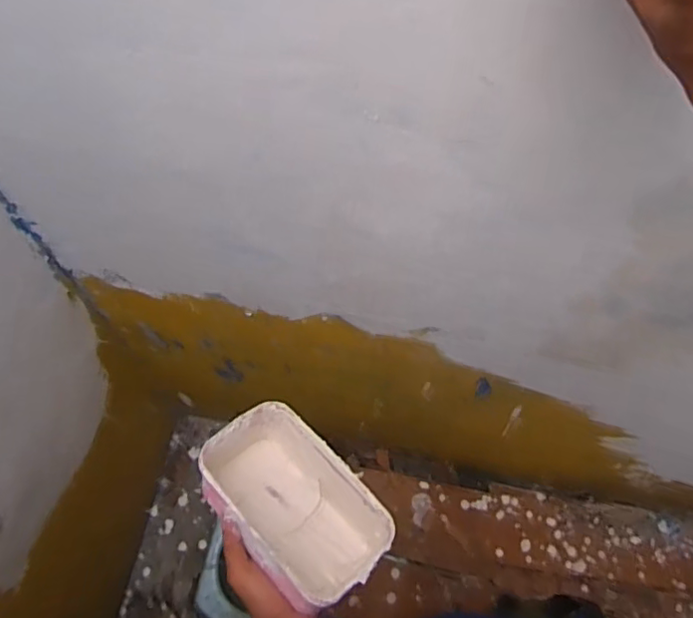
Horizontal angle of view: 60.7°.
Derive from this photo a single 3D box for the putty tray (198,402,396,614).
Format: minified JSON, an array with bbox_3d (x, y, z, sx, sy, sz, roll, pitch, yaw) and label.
[{"bbox_3d":[-0.050,0.193,0.588,0.115,0.085,0.187,-39,67,-18],"label":"putty tray"}]

